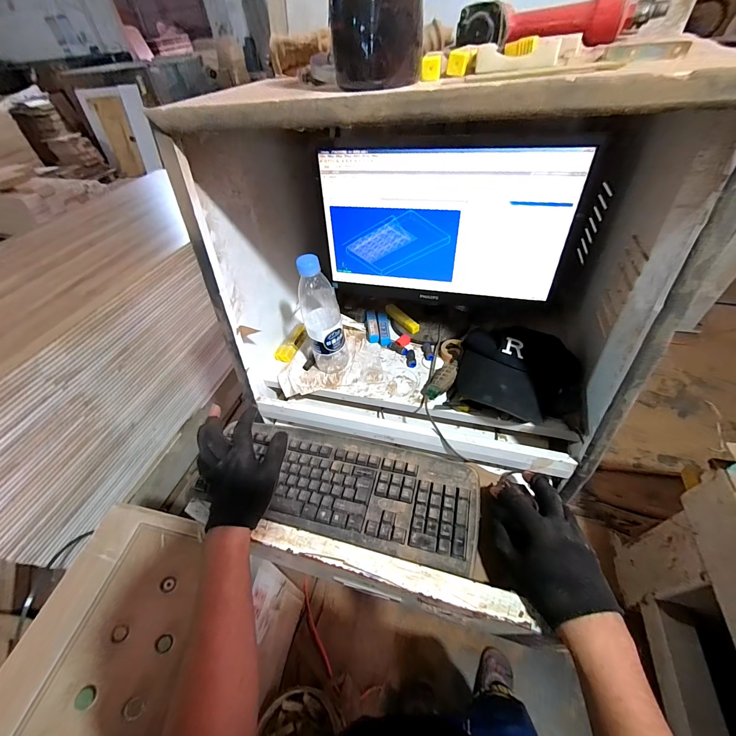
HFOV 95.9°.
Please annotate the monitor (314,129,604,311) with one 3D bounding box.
[{"bbox_3d":[0.122,-0.240,0.585,0.416,0.250,0.058,10,49,15],"label":"monitor"}]

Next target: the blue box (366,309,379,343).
[{"bbox_3d":[0.009,-0.091,0.708,0.024,0.019,0.090,-5,47,1],"label":"blue box"}]

